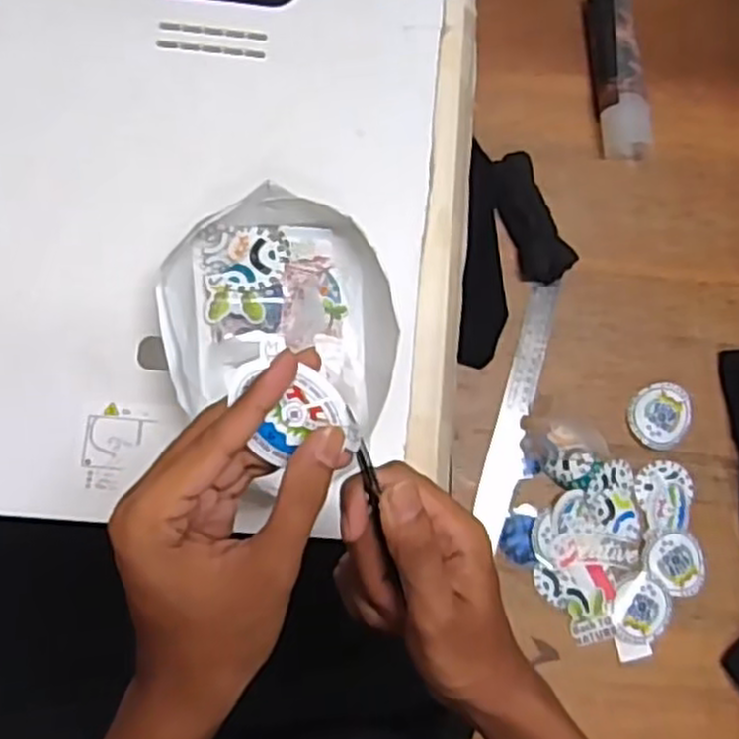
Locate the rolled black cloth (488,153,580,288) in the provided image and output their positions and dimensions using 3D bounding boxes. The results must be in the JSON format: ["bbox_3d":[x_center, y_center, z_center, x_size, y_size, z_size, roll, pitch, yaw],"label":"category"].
[{"bbox_3d":[0.155,-0.146,0.735,0.049,0.028,0.125,-19,82,-9],"label":"rolled black cloth"}]

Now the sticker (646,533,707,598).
[{"bbox_3d":[0.286,0.181,0.707,0.057,0.009,0.051,36,85,6],"label":"sticker"}]

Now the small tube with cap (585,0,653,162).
[{"bbox_3d":[0.251,-0.304,0.775,0.047,0.044,0.181,-4,80,-7],"label":"small tube with cap"}]

